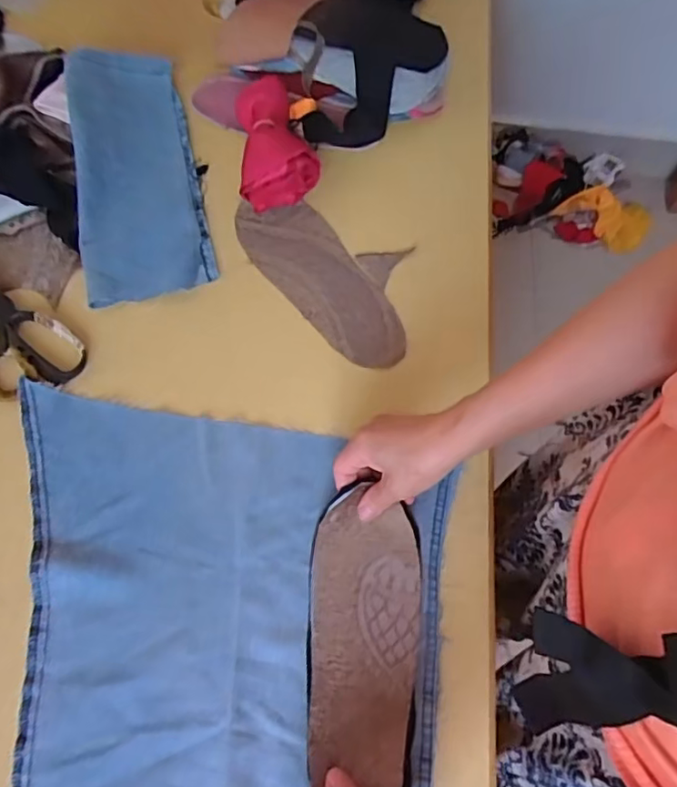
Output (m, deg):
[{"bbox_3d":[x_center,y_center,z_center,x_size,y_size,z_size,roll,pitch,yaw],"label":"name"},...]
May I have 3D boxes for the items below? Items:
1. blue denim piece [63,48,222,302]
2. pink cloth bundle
[{"bbox_3d":[-0.196,-0.211,0.567,0.115,0.037,0.250,-10,79,-7],"label":"blue denim piece"},{"bbox_3d":[-0.061,-0.240,0.578,0.073,0.061,0.126,-5,65,-4],"label":"pink cloth bundle"}]

